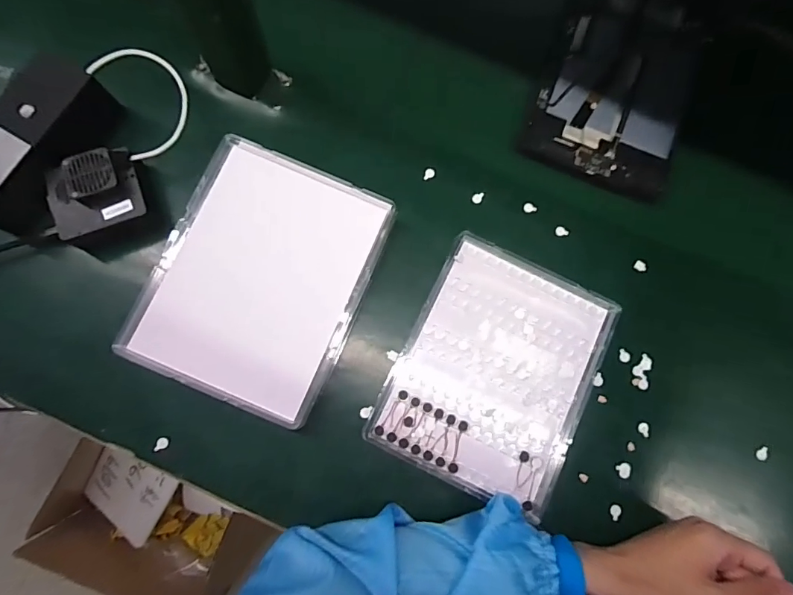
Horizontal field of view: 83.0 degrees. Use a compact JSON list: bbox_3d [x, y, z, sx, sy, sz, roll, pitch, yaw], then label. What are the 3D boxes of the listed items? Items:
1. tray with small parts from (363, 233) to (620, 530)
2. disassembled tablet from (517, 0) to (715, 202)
[{"bbox_3d":[0.093,0.067,0.415,0.168,0.017,0.212,27,81,2],"label":"tray with small parts"},{"bbox_3d":[0.236,-0.234,0.471,0.156,0.013,0.246,20,81,1],"label":"disassembled tablet"}]

